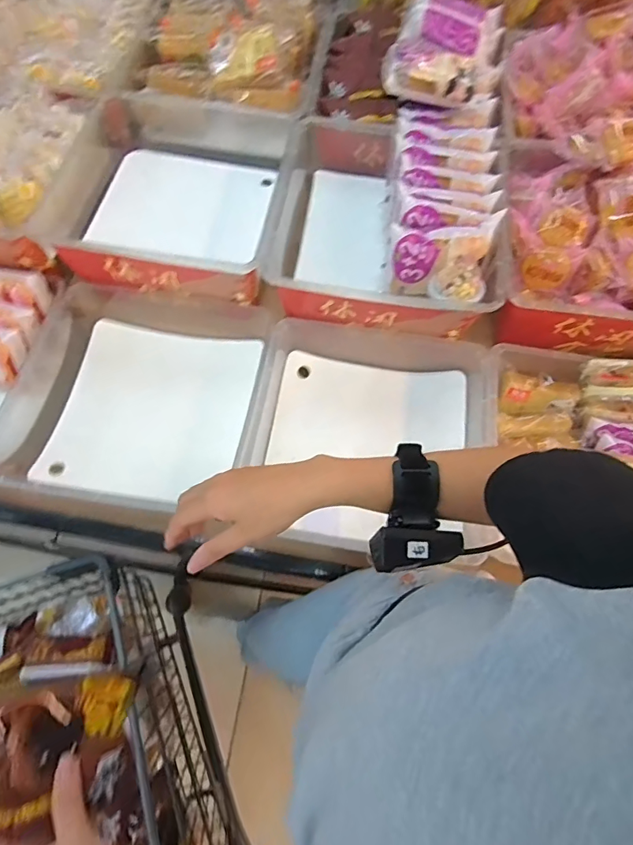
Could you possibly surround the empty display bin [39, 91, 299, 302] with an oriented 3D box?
[{"bbox_3d":[-0.201,-0.331,0.696,0.316,0.109,0.318,10,68,4],"label":"empty display bin"}]

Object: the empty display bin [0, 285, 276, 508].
[{"bbox_3d":[-0.235,-0.013,0.690,0.317,0.195,0.296,9,68,3],"label":"empty display bin"}]

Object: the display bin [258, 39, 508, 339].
[{"bbox_3d":[0.106,-0.293,0.661,0.300,0.128,0.344,7,67,2],"label":"display bin"}]

